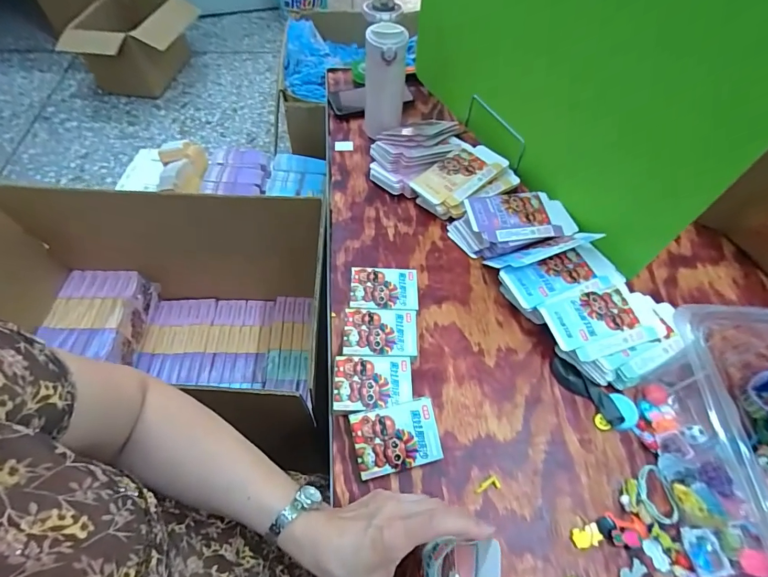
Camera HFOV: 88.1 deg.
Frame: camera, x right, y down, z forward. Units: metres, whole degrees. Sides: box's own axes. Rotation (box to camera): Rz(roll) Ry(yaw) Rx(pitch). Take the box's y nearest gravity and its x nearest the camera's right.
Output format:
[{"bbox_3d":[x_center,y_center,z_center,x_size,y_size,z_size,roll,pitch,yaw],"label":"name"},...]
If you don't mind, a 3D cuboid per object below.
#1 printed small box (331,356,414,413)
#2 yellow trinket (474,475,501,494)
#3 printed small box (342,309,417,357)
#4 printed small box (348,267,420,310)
[{"bbox_3d":[-0.014,0.117,0.478,0.092,0.028,0.066,-1,58,-2],"label":"printed small box"},{"bbox_3d":[0.112,0.214,0.435,0.029,0.005,0.014,-10,59,-8],"label":"yellow trinket"},{"bbox_3d":[-0.005,0.061,0.514,0.092,0.028,0.064,1,58,-1],"label":"printed small box"},{"bbox_3d":[0.000,0.005,0.550,0.091,0.027,0.066,1,58,-2],"label":"printed small box"}]

